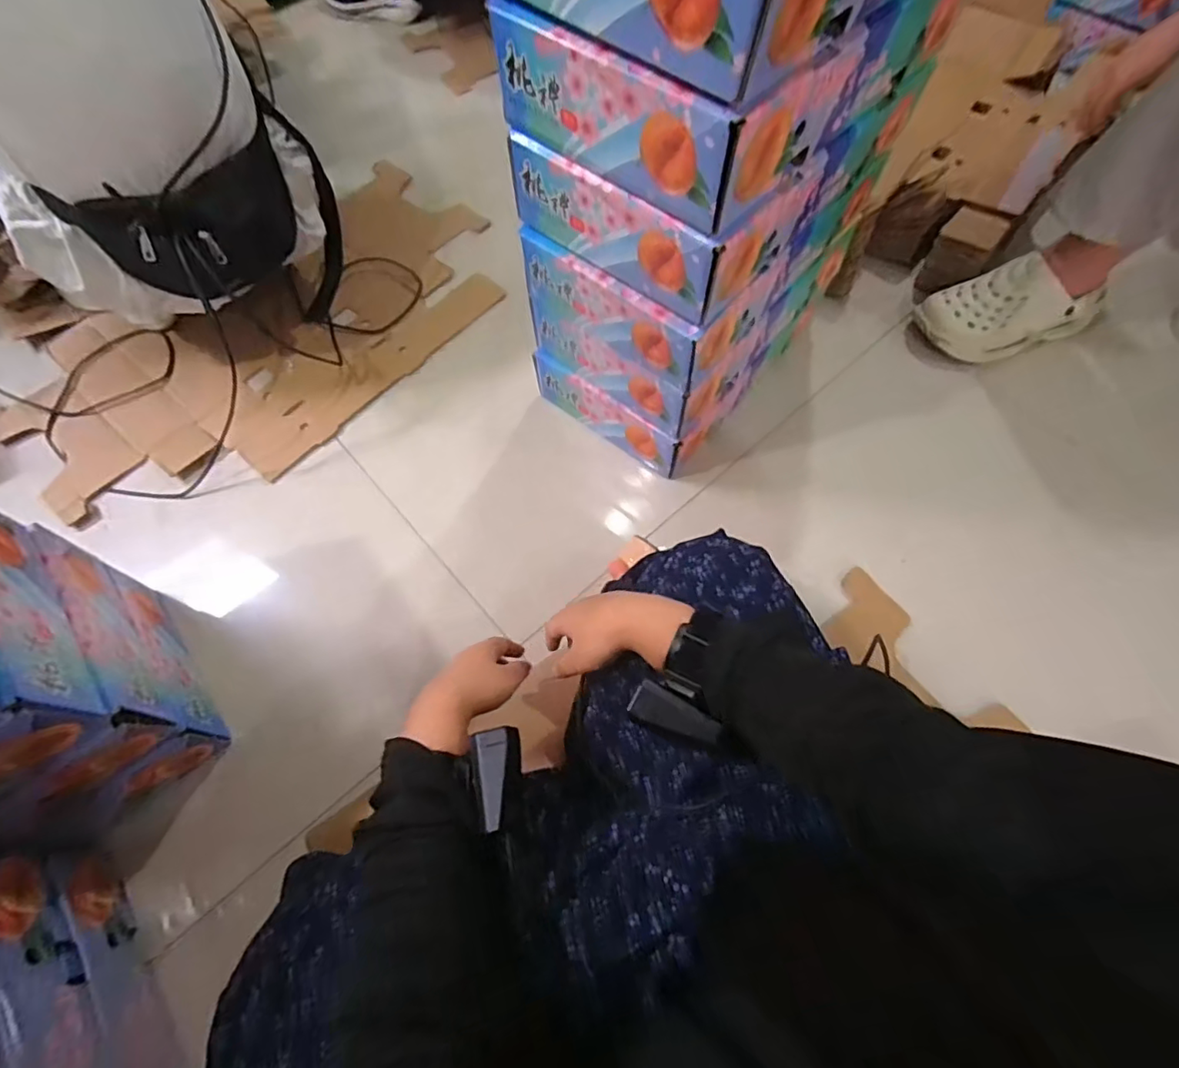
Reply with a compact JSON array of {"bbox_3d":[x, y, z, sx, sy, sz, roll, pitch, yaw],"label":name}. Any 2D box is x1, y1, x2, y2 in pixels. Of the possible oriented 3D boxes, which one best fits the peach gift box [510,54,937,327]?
[{"bbox_3d":[0.142,-0.401,0.610,0.234,0.115,0.375,41,70,17],"label":"peach gift box"}]

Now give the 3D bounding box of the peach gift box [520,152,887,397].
[{"bbox_3d":[0.143,-0.363,0.698,0.245,0.105,0.384,41,70,17],"label":"peach gift box"}]

